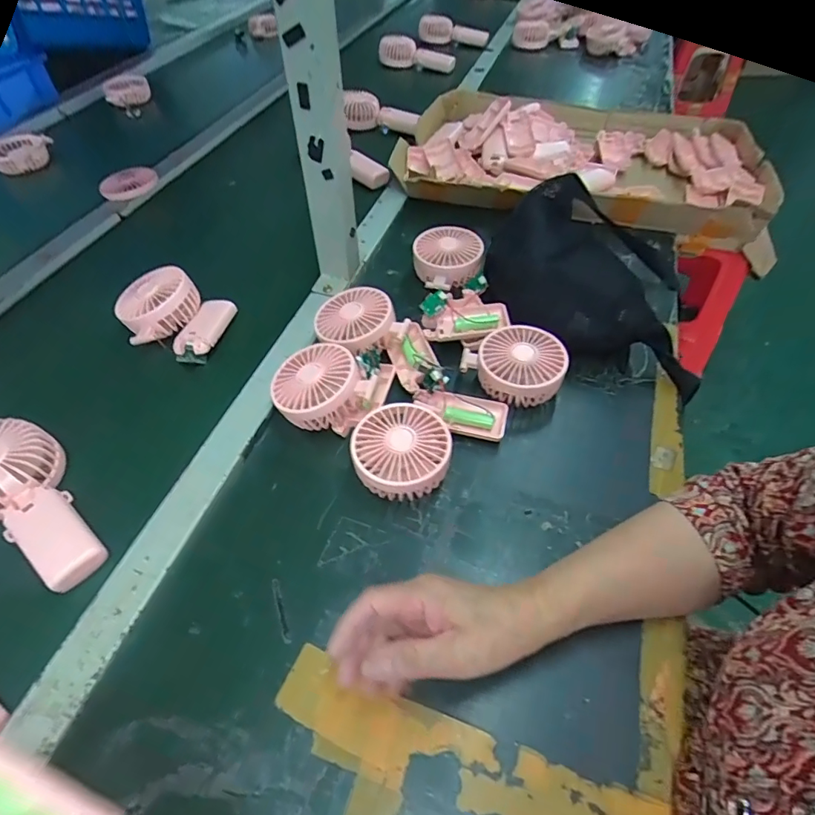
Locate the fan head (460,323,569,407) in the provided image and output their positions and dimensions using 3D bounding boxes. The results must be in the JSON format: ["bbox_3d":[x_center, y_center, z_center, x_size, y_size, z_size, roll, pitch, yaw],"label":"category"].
[{"bbox_3d":[0.109,-0.042,0.495,0.100,0.046,0.079,23,56,18],"label":"fan head"}]

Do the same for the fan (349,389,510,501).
[{"bbox_3d":[0.020,0.023,0.446,0.153,0.046,0.089,-37,59,-25],"label":"fan"}]

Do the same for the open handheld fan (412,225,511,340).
[{"bbox_3d":[0.059,-0.148,0.576,0.091,0.049,0.177,-3,52,-1],"label":"open handheld fan"}]

